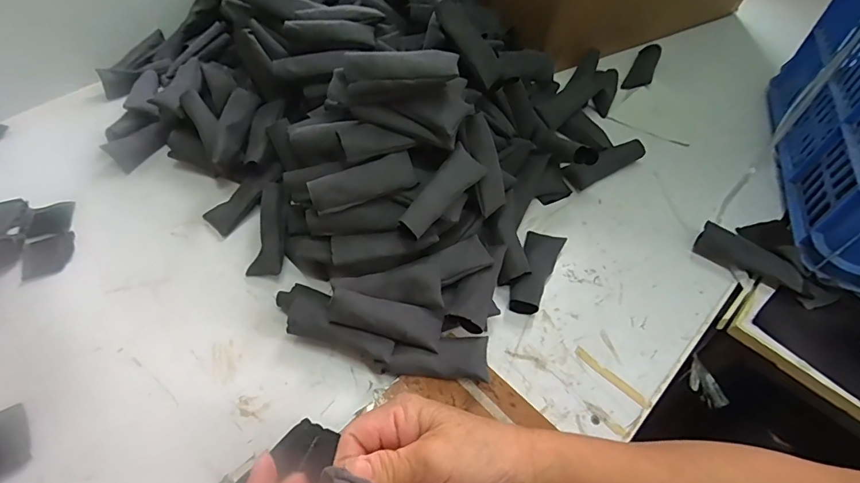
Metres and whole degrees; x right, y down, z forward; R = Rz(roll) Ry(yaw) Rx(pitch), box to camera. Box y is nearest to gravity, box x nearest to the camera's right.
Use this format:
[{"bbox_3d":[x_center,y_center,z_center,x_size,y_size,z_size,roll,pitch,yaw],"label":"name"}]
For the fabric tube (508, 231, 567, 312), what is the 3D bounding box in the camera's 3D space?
[{"bbox_3d":[0.112,0.029,0.483,0.038,0.023,0.105,20,55,15],"label":"fabric tube"}]

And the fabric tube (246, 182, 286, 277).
[{"bbox_3d":[-0.177,-0.014,0.497,0.036,0.010,0.102,1,82,2],"label":"fabric tube"}]

